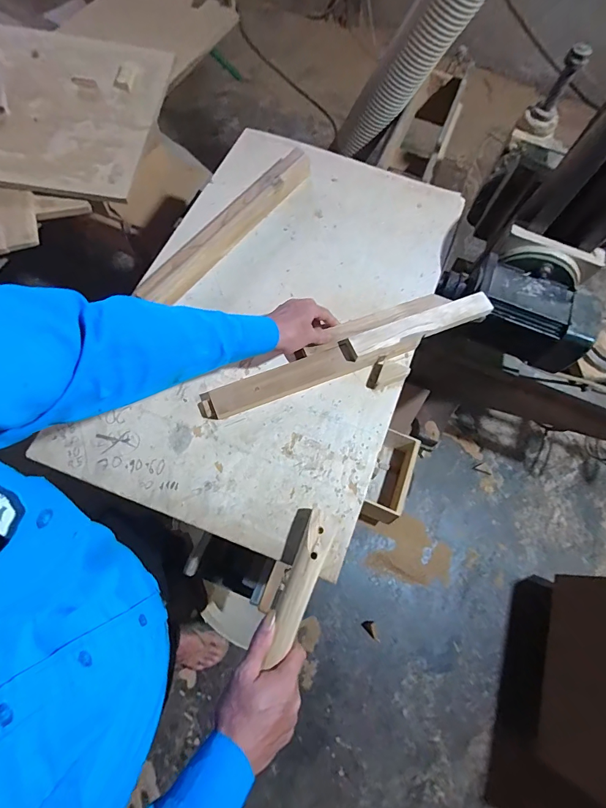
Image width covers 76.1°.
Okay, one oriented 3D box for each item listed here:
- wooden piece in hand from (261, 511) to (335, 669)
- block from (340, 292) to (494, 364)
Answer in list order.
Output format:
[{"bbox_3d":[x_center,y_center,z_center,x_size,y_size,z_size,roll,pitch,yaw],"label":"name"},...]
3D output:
[{"bbox_3d":[-0.002,0.243,0.525,0.043,0.018,0.189,20,69,6],"label":"wooden piece in hand"},{"bbox_3d":[0.200,-0.137,0.673,0.279,0.021,0.045,-18,71,-13],"label":"block"}]

